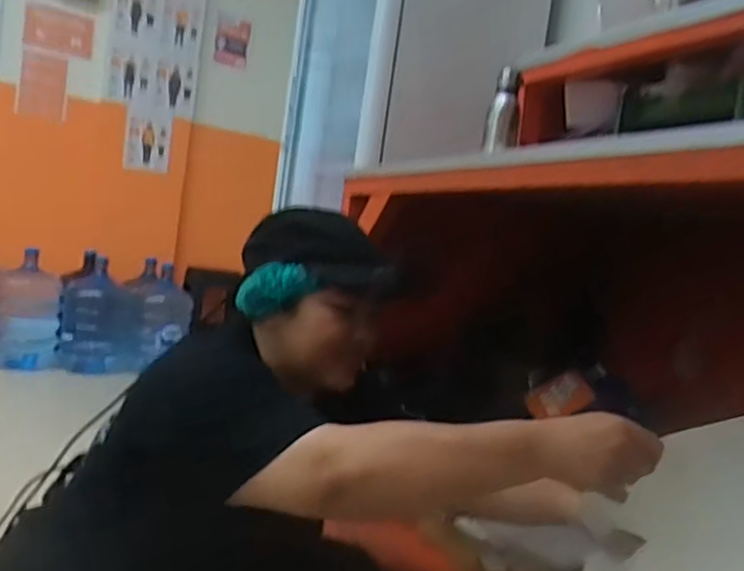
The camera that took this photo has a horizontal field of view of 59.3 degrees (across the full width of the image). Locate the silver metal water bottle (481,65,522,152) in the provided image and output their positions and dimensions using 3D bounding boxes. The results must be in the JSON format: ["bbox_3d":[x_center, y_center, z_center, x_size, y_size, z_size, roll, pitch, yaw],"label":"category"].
[{"bbox_3d":[0.276,-0.360,1.365,0.070,0.161,0.055,9,4,8],"label":"silver metal water bottle"}]

